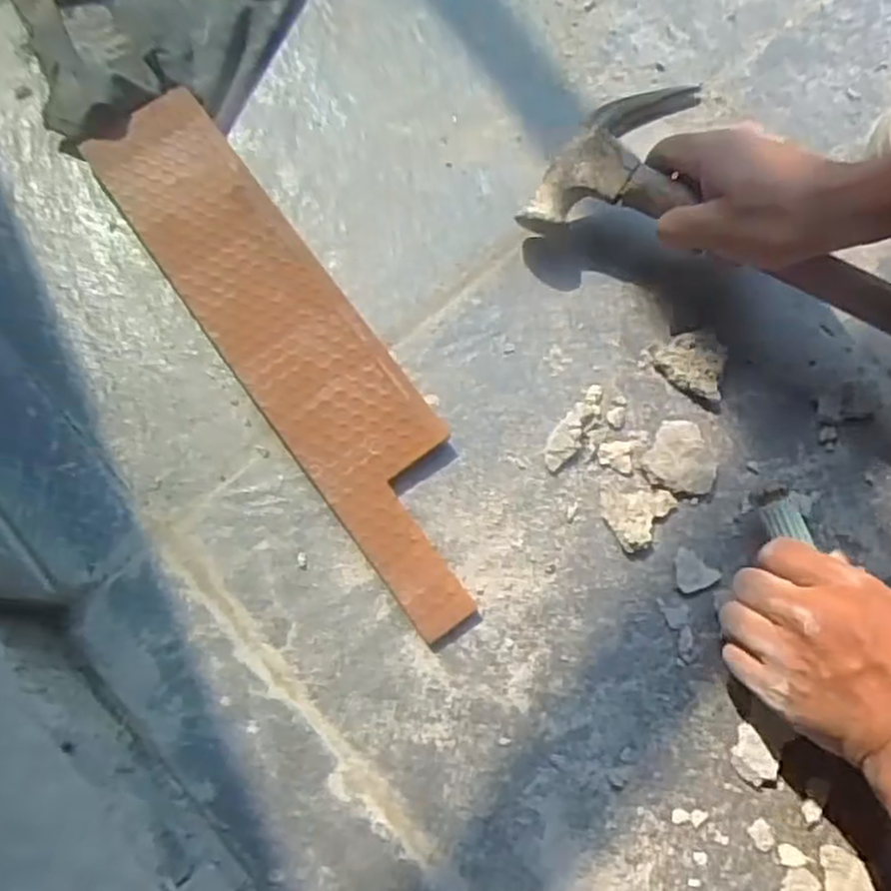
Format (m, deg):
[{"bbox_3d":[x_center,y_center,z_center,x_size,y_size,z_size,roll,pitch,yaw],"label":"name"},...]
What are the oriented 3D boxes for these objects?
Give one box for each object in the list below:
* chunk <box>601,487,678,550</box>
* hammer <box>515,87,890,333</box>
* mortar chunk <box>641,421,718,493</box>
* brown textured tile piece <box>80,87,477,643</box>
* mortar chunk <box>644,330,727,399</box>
[{"bbox_3d":[0.117,0.038,0.451,0.042,0.009,0.036,-30,76,-10],"label":"chunk"},{"bbox_3d":[0.221,-0.106,0.452,0.346,0.067,0.100,30,74,11],"label":"hammer"},{"bbox_3d":[0.147,0.007,0.460,0.042,0.009,0.043,0,72,-1],"label":"mortar chunk"},{"bbox_3d":[-0.096,-0.070,0.471,0.083,0.006,0.394,-35,77,-8],"label":"brown textured tile piece"},{"bbox_3d":[0.157,-0.055,0.476,0.050,0.016,0.036,39,76,10],"label":"mortar chunk"}]

